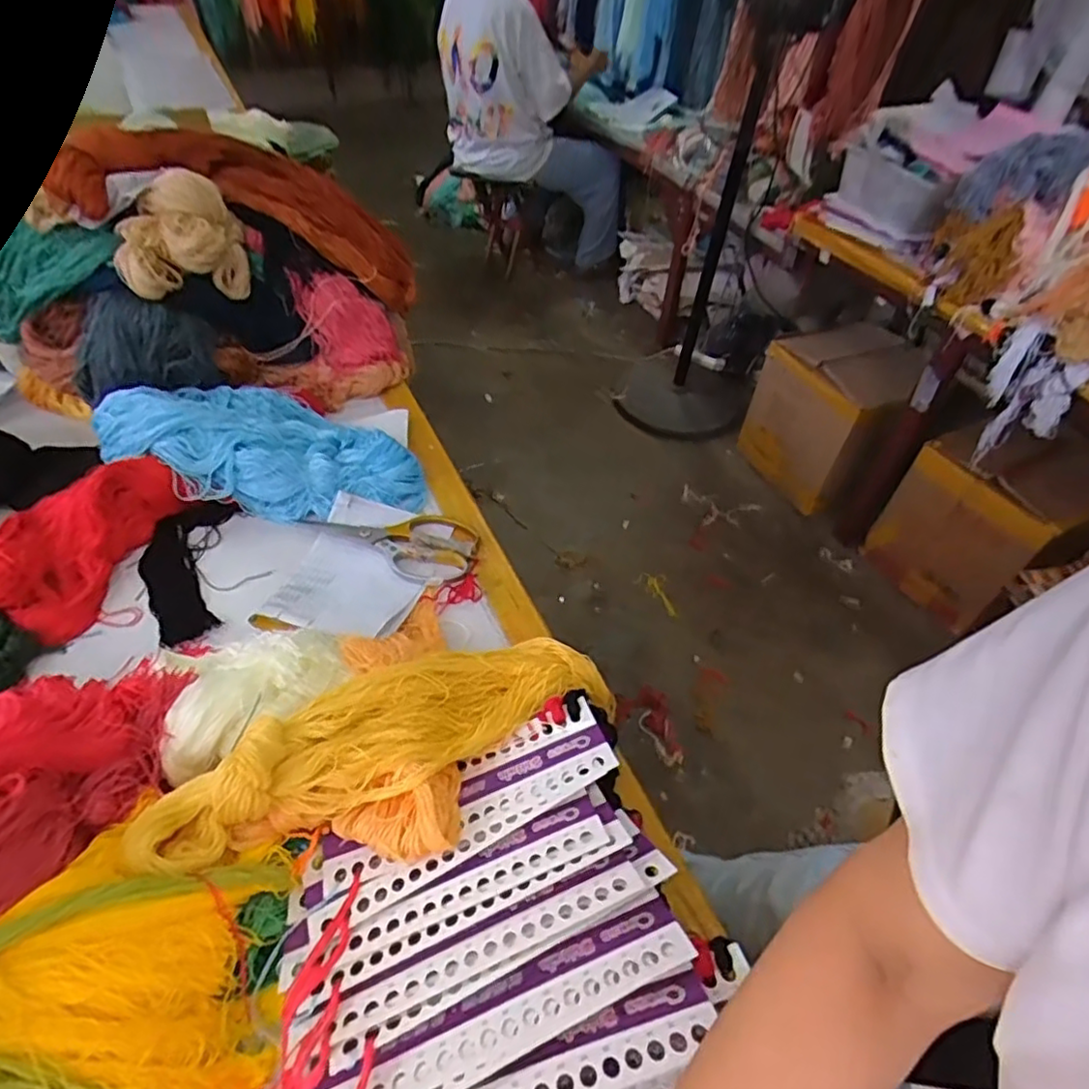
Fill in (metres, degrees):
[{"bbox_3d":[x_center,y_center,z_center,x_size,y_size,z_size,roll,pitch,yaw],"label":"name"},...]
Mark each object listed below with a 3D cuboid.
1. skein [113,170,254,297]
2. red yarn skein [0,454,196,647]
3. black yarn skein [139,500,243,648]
[{"bbox_3d":[-0.453,-0.375,0.790,0.148,0.136,0.100,-18,51,-20],"label":"skein"},{"bbox_3d":[-0.518,-0.015,0.687,0.155,0.069,0.210,16,48,10],"label":"red yarn skein"},{"bbox_3d":[-0.391,0.028,0.690,0.095,0.025,0.179,-11,49,-14],"label":"black yarn skein"}]

